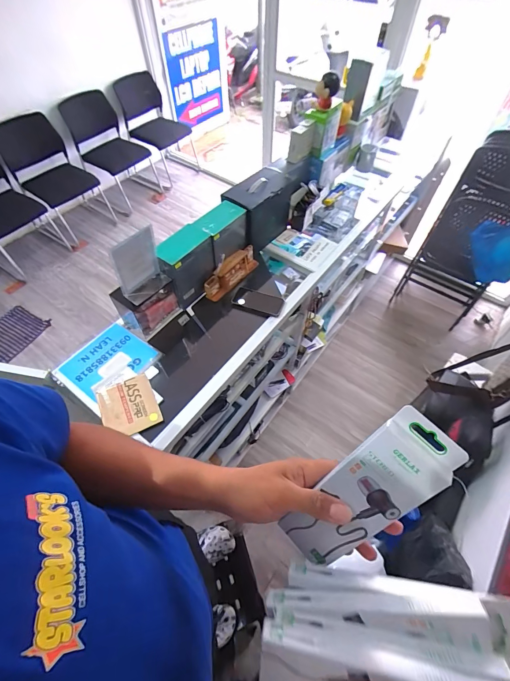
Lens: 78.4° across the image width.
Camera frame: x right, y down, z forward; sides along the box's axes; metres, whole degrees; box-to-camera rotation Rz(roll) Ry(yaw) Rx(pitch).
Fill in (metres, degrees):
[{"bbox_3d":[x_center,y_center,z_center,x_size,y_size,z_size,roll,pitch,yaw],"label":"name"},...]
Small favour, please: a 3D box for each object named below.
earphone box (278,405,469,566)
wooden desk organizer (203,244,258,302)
[{"bbox_3d":[0.098,0.148,0.294,0.062,0.194,0.019,46,30,26],"label":"earphone box"},{"bbox_3d":[-0.073,-0.229,1.026,0.035,0.105,0.233,33,63,21],"label":"wooden desk organizer"}]

